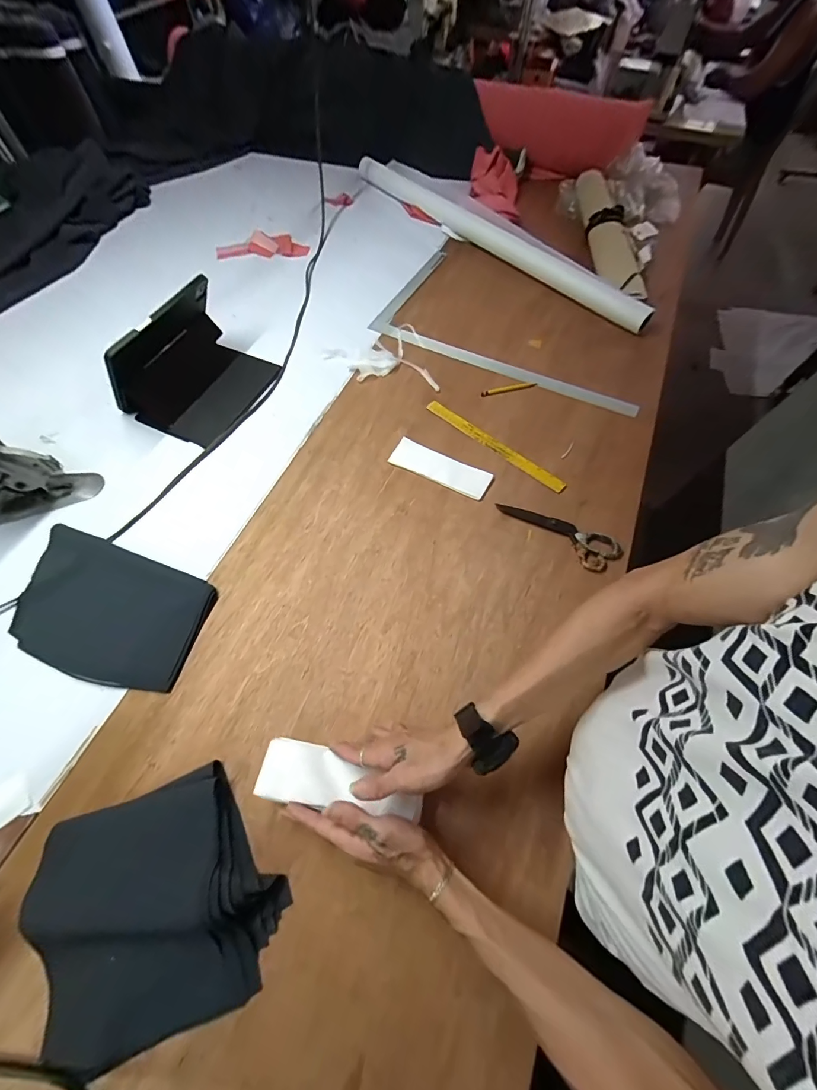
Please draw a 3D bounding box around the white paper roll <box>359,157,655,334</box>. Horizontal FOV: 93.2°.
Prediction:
[{"bbox_3d":[0.190,-0.846,1.026,0.058,0.051,1.025,-38,69,-17],"label":"white paper roll"}]

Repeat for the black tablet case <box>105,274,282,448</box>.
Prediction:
[{"bbox_3d":[-0.409,-0.346,0.735,0.179,0.173,0.256,28,67,13],"label":"black tablet case"}]

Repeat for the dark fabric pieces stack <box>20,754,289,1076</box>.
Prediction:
[{"bbox_3d":[-0.269,0.388,0.419,0.230,0.051,0.221,-20,65,-10],"label":"dark fabric pieces stack"}]

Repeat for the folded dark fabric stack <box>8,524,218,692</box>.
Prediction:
[{"bbox_3d":[-0.461,0.097,0.589,0.305,0.017,0.185,19,65,9],"label":"folded dark fabric stack"}]

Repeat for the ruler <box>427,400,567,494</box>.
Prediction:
[{"bbox_3d":[0.159,-0.192,0.730,0.307,0.009,0.027,39,69,17],"label":"ruler"}]

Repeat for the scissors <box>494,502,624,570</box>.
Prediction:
[{"bbox_3d":[0.242,-0.020,0.635,0.202,0.016,0.065,27,66,13],"label":"scissors"}]

